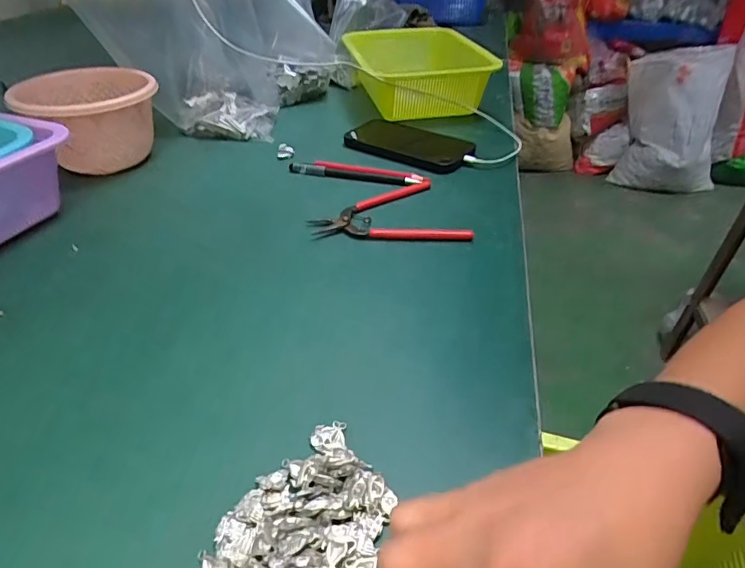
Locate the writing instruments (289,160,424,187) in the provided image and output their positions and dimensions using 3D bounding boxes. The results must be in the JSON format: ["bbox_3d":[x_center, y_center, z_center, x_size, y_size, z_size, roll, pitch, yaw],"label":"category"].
[{"bbox_3d":[-0.021,-0.126,0.555,0.151,0.013,0.018,8,38,11],"label":"writing instruments"}]

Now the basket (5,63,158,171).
[{"bbox_3d":[-0.324,-0.186,0.568,0.141,0.091,0.159,-25,44,-28],"label":"basket"}]

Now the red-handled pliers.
[{"bbox_3d":[0.012,-0.068,0.482,0.139,0.009,0.116,-10,39,-13],"label":"red-handled pliers"}]

